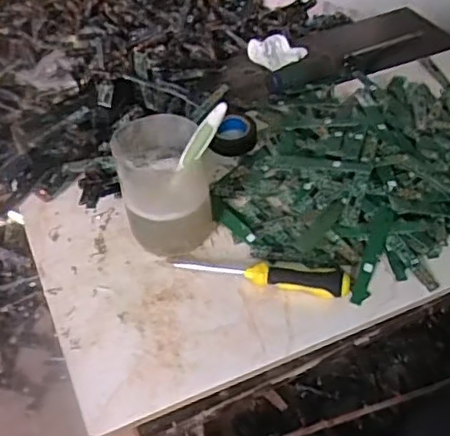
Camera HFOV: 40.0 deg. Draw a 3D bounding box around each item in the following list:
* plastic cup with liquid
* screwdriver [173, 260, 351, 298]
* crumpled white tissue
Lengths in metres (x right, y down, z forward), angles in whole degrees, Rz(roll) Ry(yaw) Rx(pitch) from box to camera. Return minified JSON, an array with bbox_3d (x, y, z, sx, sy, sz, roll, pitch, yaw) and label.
[{"bbox_3d":[-0.053,-0.028,0.543,0.076,0.101,0.088,-12,47,-10],"label":"plastic cup with liquid"},{"bbox_3d":[0.031,0.043,0.529,0.149,0.019,0.028,8,45,10],"label":"screwdriver"},{"bbox_3d":[0.067,-0.213,0.787,0.067,0.021,0.049,-23,48,-20],"label":"crumpled white tissue"}]

